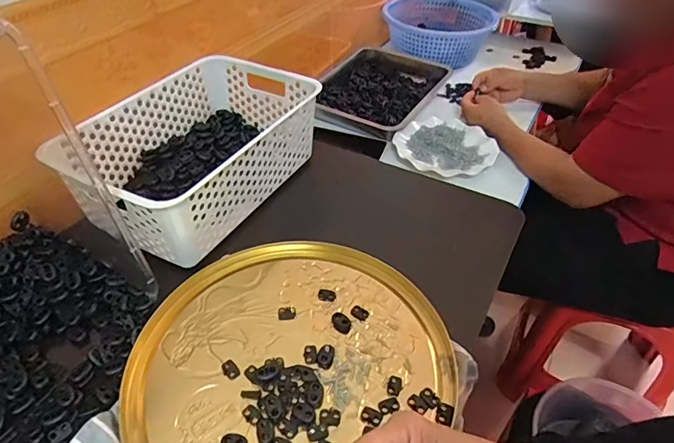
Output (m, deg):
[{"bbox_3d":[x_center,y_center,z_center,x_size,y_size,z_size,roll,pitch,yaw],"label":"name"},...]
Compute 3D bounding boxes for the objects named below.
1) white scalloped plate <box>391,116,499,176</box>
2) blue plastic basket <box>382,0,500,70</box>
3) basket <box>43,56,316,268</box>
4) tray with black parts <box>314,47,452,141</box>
[{"bbox_3d":[0.205,-0.142,0.869,0.169,0.024,0.170,1,43,-1],"label":"white scalloped plate"},{"bbox_3d":[0.260,-0.493,1.185,0.277,0.090,0.280,4,43,3],"label":"blue plastic basket"},{"bbox_3d":[-0.178,-0.094,0.604,0.199,0.106,0.292,22,47,21],"label":"basket"},{"bbox_3d":[0.086,-0.299,1.031,0.238,0.041,0.344,20,46,20],"label":"tray with black parts"}]

